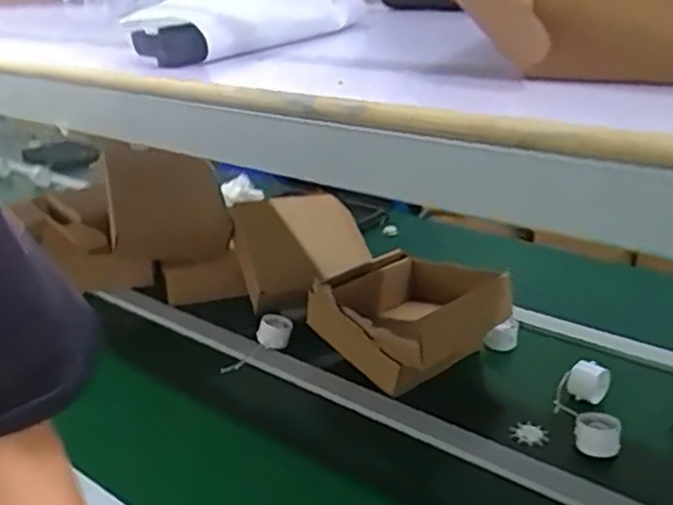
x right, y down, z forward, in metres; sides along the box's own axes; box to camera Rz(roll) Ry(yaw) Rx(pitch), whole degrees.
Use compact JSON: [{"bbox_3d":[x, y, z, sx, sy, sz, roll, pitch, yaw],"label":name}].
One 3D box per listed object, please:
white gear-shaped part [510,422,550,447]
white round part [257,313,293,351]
[{"bbox_3d":[0.245,0.231,0.882,0.044,0.018,0.031,1,24,7],"label":"white gear-shaped part"},{"bbox_3d":[-0.098,0.128,1.092,0.057,0.045,0.054,-3,24,-3],"label":"white round part"}]

